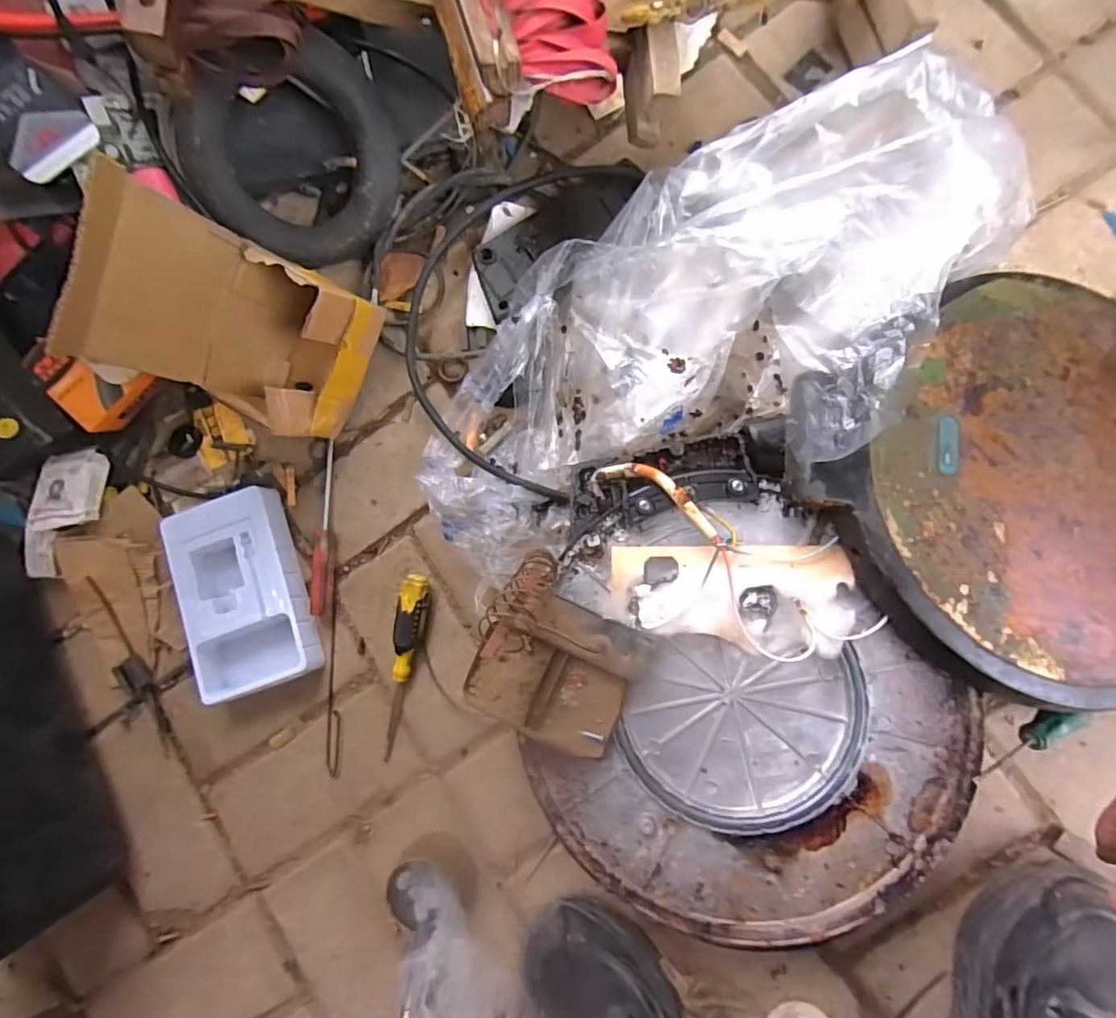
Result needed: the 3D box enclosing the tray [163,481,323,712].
[{"bbox_3d":[-0.292,0.079,0.509,0.112,0.034,0.179,-22,82,5],"label":"tray"}]

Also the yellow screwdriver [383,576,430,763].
[{"bbox_3d":[-0.137,0.141,0.488,0.024,0.026,0.164,7,86,8],"label":"yellow screwdriver"}]

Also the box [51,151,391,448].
[{"bbox_3d":[-0.252,-0.144,0.443,0.119,0.196,0.142,28,89,9],"label":"box"}]

